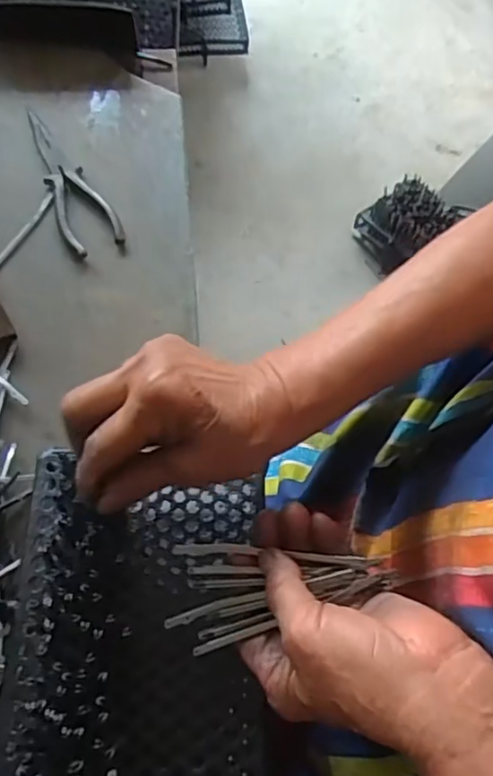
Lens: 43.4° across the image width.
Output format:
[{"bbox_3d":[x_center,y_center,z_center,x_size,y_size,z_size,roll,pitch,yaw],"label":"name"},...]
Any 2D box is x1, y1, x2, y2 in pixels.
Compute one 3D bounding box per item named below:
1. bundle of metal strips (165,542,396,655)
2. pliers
[{"bbox_3d":[0.019,0.108,0.334,0.117,0.012,0.052,-6,65,3],"label":"bundle of metal strips"},{"bbox_3d":[-0.173,-0.195,0.581,0.049,0.006,0.179,-28,69,-15],"label":"pliers"}]

